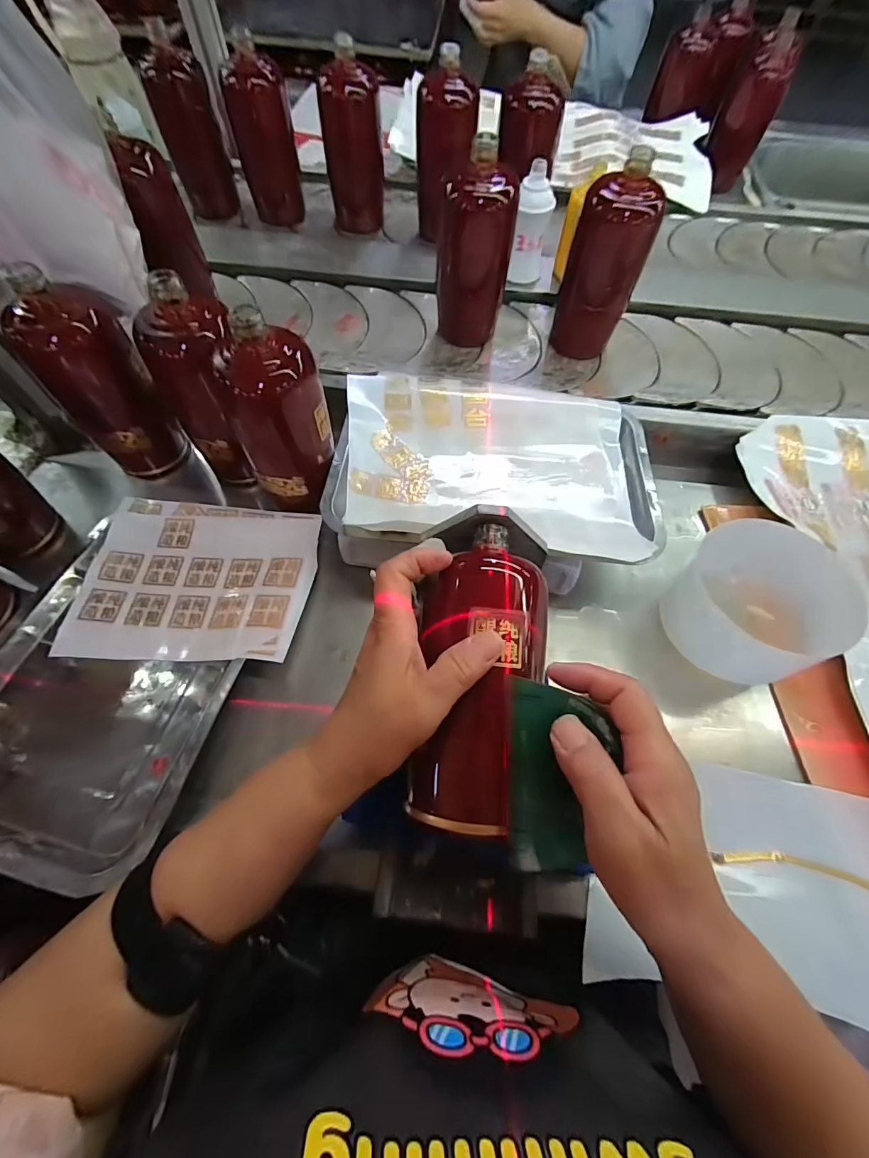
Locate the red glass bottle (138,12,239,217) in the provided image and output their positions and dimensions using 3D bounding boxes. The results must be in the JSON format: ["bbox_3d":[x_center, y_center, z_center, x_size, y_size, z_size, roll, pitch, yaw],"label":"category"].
[{"bbox_3d":[-0.341,-0.630,0.617,0.069,0.166,0.074,14,63,5],"label":"red glass bottle"}]

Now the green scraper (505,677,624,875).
[{"bbox_3d":[0.063,0.102,0.226,0.052,0.008,0.092,3,84,21],"label":"green scraper"}]

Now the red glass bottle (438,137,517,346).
[{"bbox_3d":[0.043,-0.360,0.494,0.062,0.177,0.061,-35,69,-18],"label":"red glass bottle"}]

